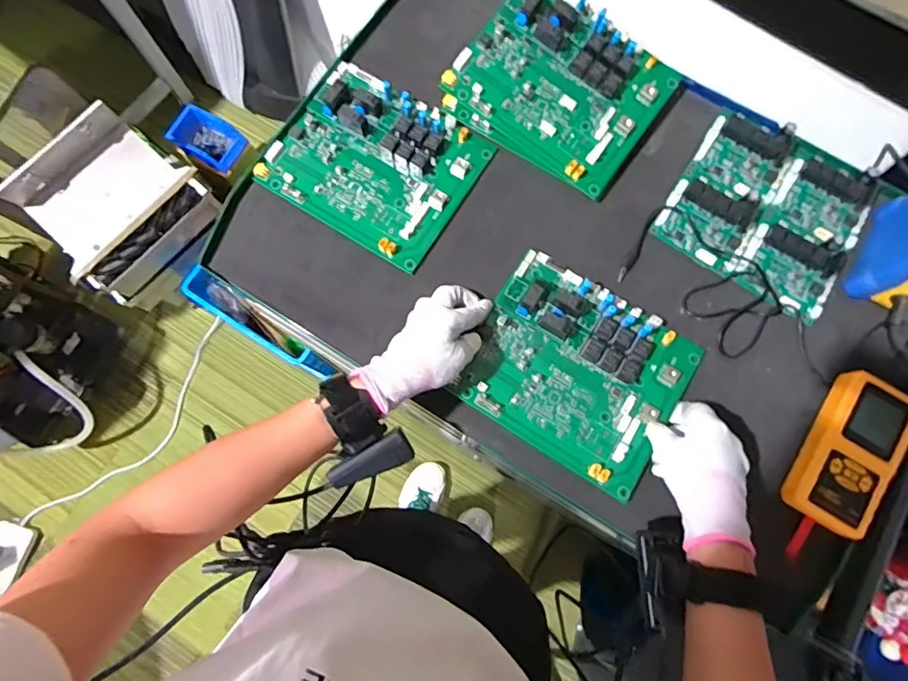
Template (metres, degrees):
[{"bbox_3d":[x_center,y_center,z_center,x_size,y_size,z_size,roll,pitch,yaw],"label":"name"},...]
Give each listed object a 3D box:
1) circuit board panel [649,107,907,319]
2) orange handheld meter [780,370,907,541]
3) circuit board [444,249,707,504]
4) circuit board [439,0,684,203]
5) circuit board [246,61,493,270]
[{"bbox_3d":[0.336,-0.139,0.531,0.192,0.018,0.178,32,79,8],"label":"circuit board panel"},{"bbox_3d":[0.370,0.104,0.469,0.072,0.024,0.146,32,79,8],"label":"orange handheld meter"},{"bbox_3d":[0.119,0.026,0.486,0.195,0.025,0.169,31,79,7],"label":"circuit board"},{"bbox_3d":[0.116,-0.272,0.542,0.205,0.035,0.165,36,89,0],"label":"circuit board"},{"bbox_3d":[-0.084,-0.193,0.540,0.202,0.027,0.171,31,79,7],"label":"circuit board"}]

